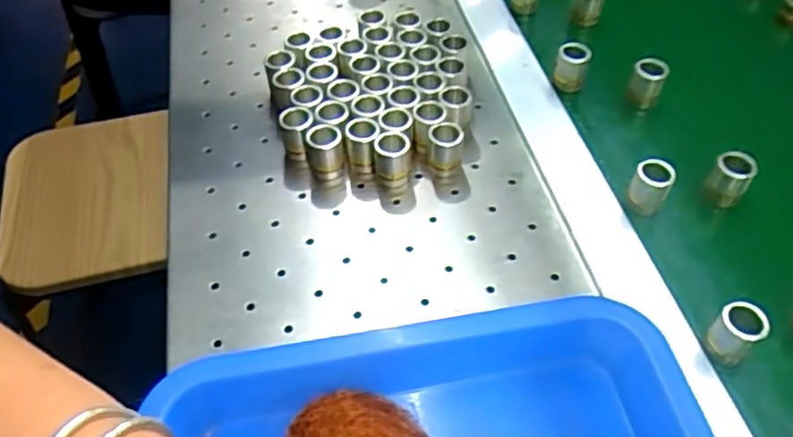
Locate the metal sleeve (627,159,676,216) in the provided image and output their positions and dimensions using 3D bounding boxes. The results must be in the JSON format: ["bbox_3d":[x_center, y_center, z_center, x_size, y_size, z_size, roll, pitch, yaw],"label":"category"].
[{"bbox_3d":[0.162,-0.019,0.422,0.022,0.032,0.018,24,54,19],"label":"metal sleeve"}]

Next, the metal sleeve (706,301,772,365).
[{"bbox_3d":[0.182,0.063,0.355,0.022,0.035,0.022,0,50,0],"label":"metal sleeve"}]

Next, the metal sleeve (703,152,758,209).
[{"bbox_3d":[0.216,-0.025,0.429,0.023,0.035,0.024,0,50,0],"label":"metal sleeve"}]

